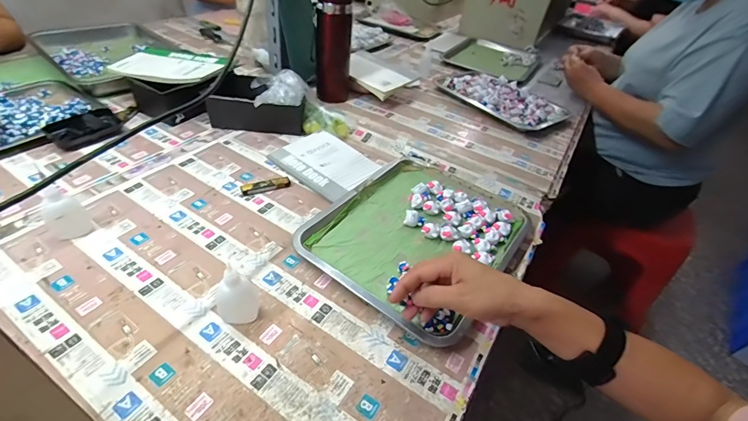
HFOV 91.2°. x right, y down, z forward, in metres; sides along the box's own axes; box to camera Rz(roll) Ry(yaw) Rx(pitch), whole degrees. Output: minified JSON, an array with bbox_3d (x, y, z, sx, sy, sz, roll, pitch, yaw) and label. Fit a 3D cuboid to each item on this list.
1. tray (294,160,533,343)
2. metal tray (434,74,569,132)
[{"bbox_3d":[0.066,0.030,0.554,0.259,0.022,0.295,31,46,23],"label":"tray"},{"bbox_3d":[0.289,-0.261,0.850,0.154,0.035,0.278,-21,50,-30],"label":"metal tray"}]

